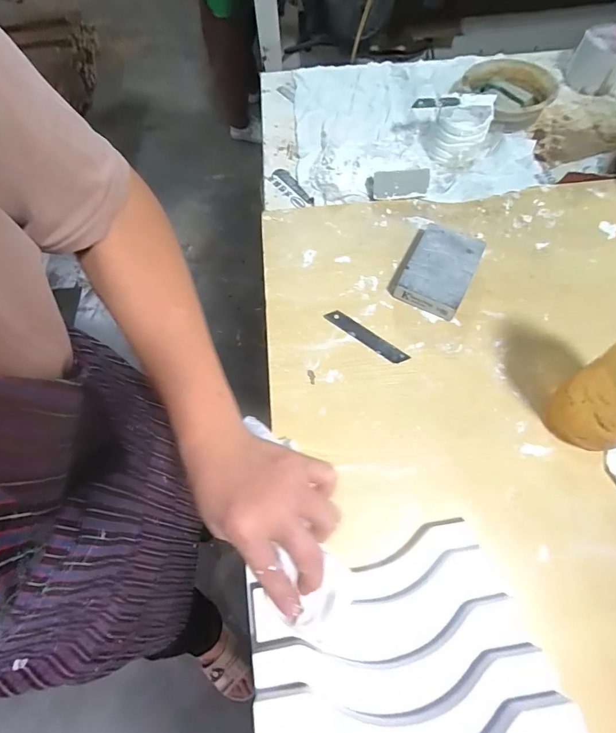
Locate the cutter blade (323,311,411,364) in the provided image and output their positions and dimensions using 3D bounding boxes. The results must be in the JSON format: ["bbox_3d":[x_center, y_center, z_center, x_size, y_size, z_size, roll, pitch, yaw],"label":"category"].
[{"bbox_3d":[0.063,-0.033,0.414,0.098,0.004,0.018,35,72,16],"label":"cutter blade"}]

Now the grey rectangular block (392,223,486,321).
[{"bbox_3d":[0.148,-0.108,0.430,0.068,0.028,0.099,26,69,13],"label":"grey rectangular block"}]

